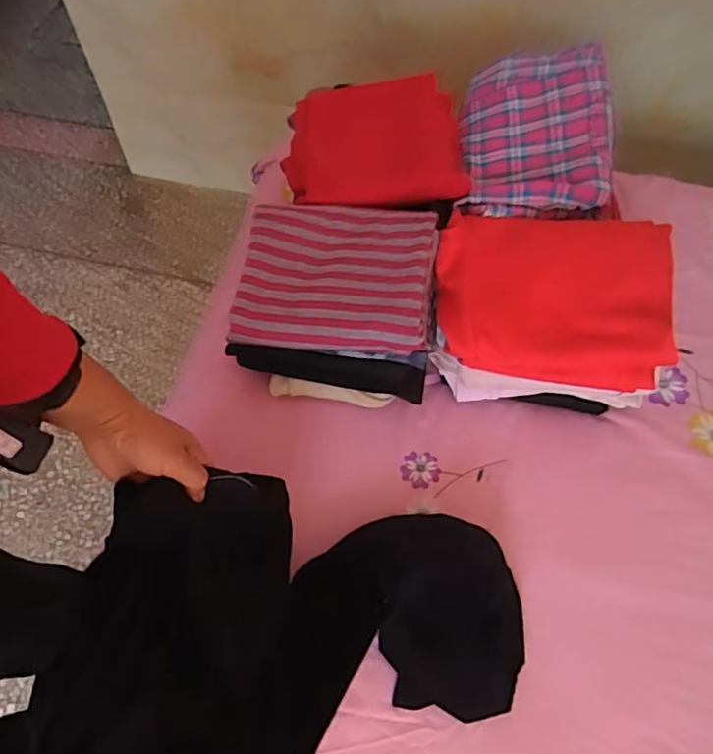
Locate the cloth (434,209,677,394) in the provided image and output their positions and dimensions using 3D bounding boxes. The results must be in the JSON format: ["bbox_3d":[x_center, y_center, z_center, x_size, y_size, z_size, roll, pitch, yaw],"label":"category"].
[{"bbox_3d":[0.214,-0.098,0.645,0.250,0.083,0.184,10,62,4],"label":"cloth"}]

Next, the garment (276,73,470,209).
[{"bbox_3d":[0.022,-0.286,0.714,0.219,0.069,0.194,3,62,0],"label":"garment"}]

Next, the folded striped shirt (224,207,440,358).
[{"bbox_3d":[-0.023,-0.115,0.639,0.214,0.056,0.172,6,62,2],"label":"folded striped shirt"}]

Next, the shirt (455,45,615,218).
[{"bbox_3d":[0.218,-0.313,0.717,0.191,0.053,0.241,-8,77,19],"label":"shirt"}]

